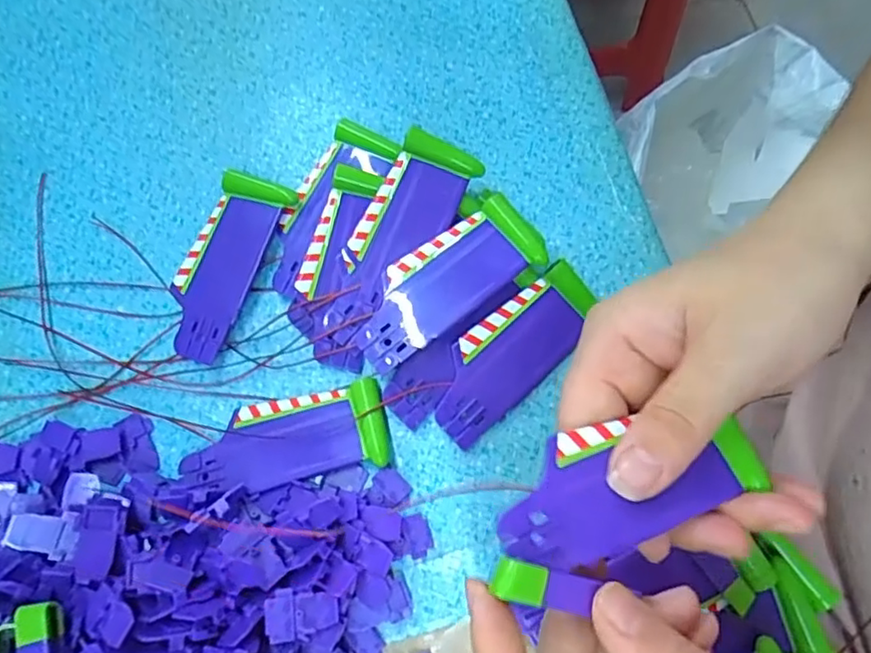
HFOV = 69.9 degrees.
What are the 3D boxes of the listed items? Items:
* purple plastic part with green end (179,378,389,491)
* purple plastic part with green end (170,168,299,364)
[{"bbox_3d":[-0.065,0.049,0.267,0.086,0.011,0.036,-11,75,-1],"label":"purple plastic part with green end"},{"bbox_3d":[-0.098,-0.029,0.287,0.037,0.015,0.087,24,77,8],"label":"purple plastic part with green end"}]

